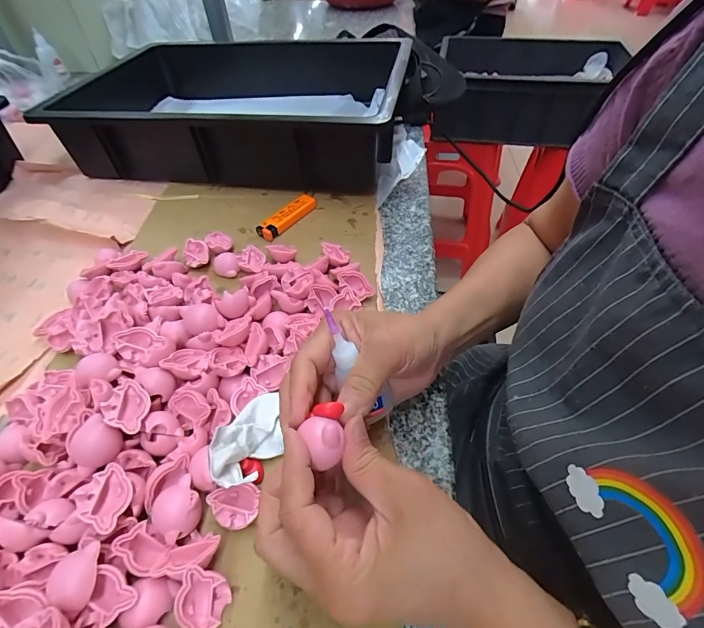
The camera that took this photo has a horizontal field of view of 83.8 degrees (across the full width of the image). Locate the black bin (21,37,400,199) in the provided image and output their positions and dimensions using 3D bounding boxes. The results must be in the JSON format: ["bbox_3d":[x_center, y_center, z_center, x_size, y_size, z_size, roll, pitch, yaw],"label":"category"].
[{"bbox_3d":[-0.142,-0.297,0.562,0.409,0.096,0.330,8,50,8],"label":"black bin"}]

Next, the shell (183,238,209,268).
[{"bbox_3d":[-0.162,-0.063,0.408,0.025,0.020,0.033,-22,52,-17],"label":"shell"}]

